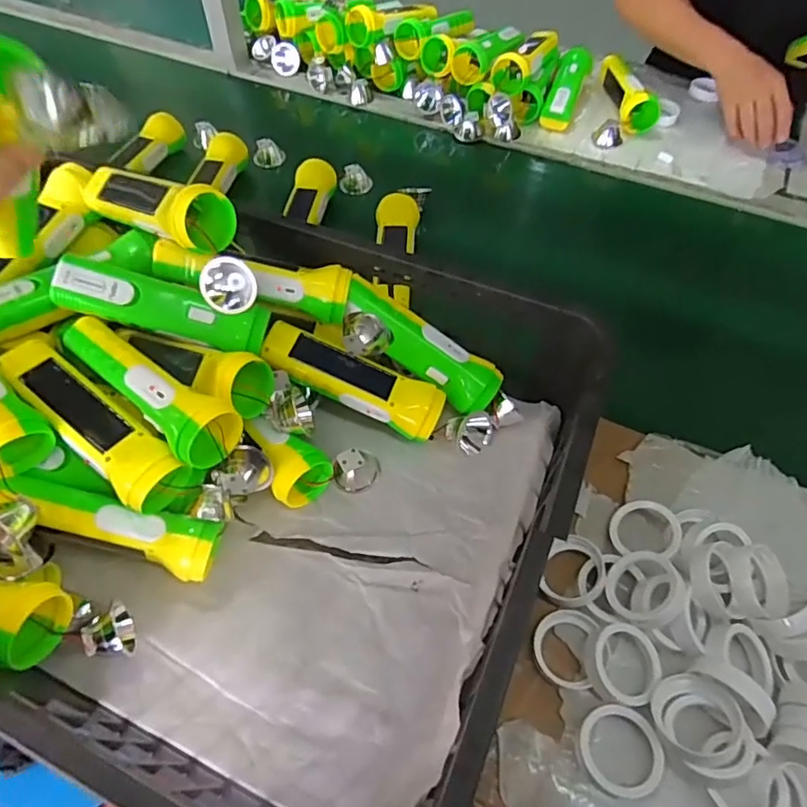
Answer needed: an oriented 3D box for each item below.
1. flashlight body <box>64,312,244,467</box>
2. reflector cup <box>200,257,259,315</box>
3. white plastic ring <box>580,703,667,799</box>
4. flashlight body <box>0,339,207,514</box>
[{"bbox_3d":[-0.194,-0.018,0.422,0.157,0.046,0.050,39,63,7],"label":"flashlight body"},{"bbox_3d":[-0.141,-0.097,0.461,0.043,0.038,0.045,0,102,-1],"label":"reflector cup"},{"bbox_3d":[0.147,0.234,0.380,0.052,0.017,0.054,-3,54,5],"label":"white plastic ring"},{"bbox_3d":[-0.233,0.018,0.432,0.174,0.047,0.051,42,64,2],"label":"flashlight body"}]

